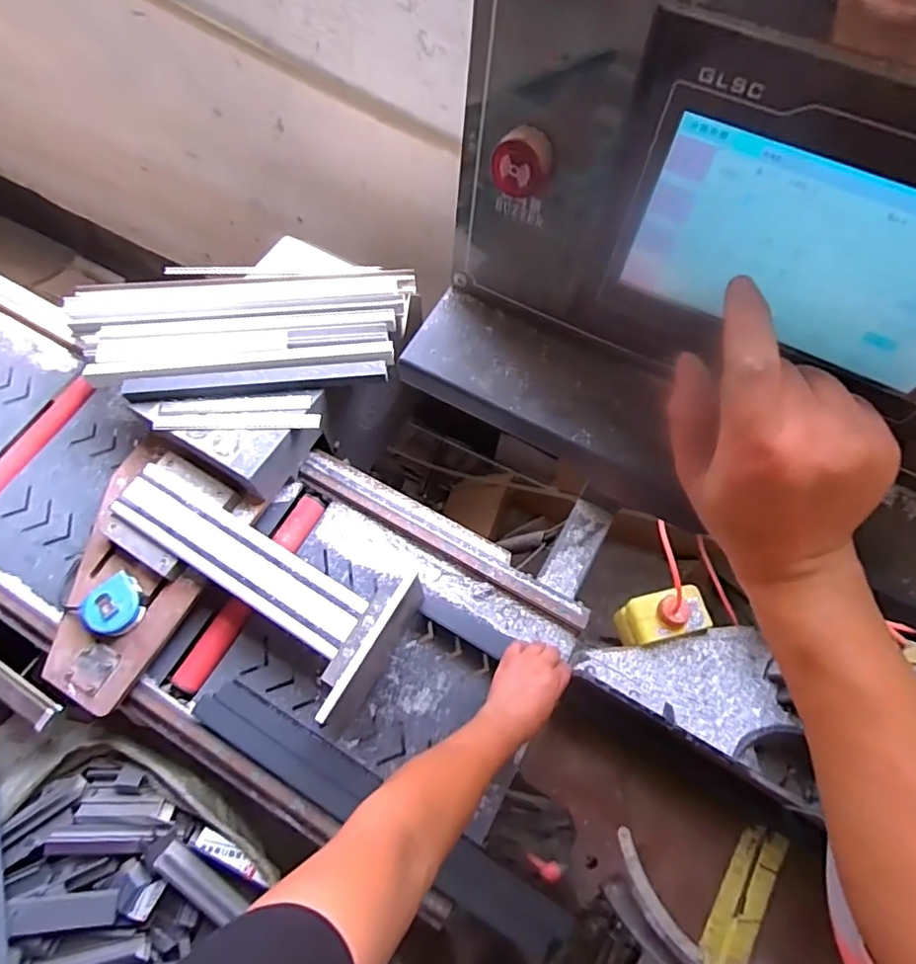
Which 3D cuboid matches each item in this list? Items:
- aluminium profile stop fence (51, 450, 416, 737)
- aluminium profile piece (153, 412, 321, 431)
[{"bbox_3d":[-0.316,0.158,0.713,0.476,0.175,0.323,24,70,10],"label":"aluminium profile stop fence"},{"bbox_3d":[-0.300,-0.082,0.779,0.219,0.016,0.026,-1,68,0],"label":"aluminium profile piece"}]

